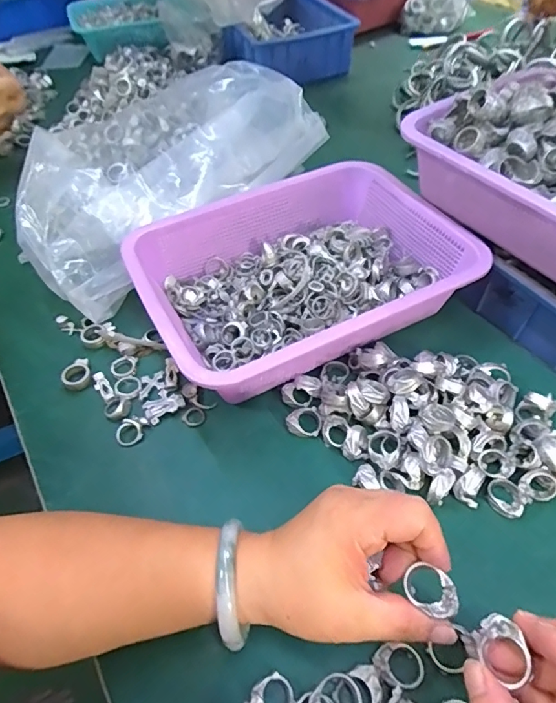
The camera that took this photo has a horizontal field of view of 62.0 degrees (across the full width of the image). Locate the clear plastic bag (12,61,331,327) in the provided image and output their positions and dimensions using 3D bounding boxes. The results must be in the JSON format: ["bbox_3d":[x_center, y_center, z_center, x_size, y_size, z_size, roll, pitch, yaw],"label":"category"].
[{"bbox_3d":[-0.145,-0.218,0.550,0.357,0.110,0.221,-37,59,-24],"label":"clear plastic bag"}]

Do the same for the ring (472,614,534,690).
[{"bbox_3d":[0.104,0.138,0.214,0.019,0.009,0.027,-17,53,-11],"label":"ring"}]

